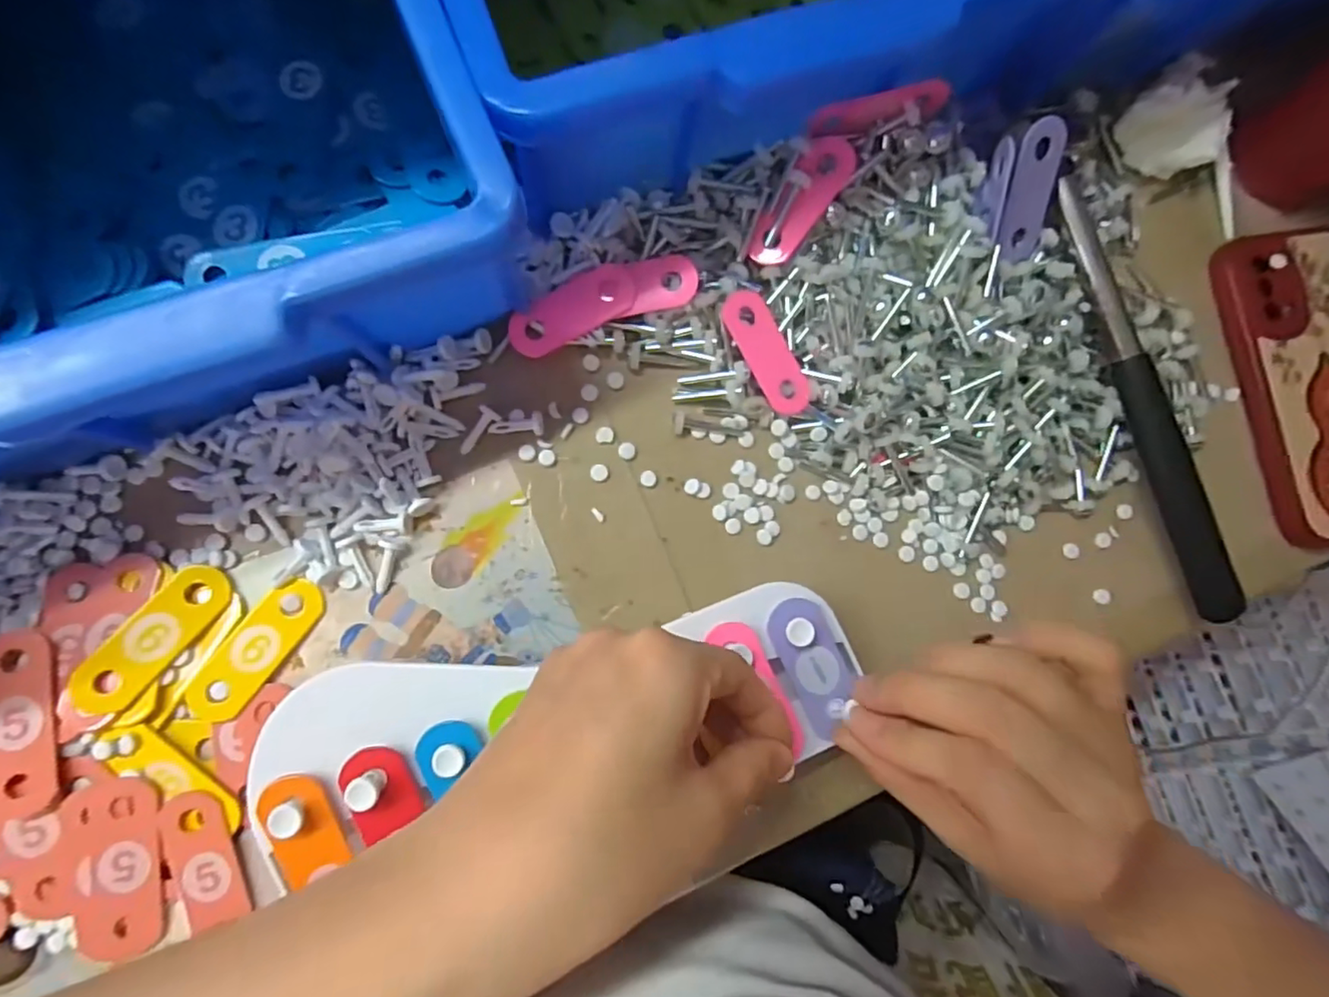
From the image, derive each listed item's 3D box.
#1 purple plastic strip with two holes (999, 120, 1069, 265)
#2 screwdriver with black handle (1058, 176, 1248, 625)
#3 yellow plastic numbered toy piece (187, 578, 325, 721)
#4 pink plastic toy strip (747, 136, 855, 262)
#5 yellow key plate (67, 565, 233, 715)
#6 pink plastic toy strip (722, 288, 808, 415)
[{"bbox_3d":[0.164,-0.136,0.263,0.024,0.006,0.055,-9,124,-7],"label":"purple plastic strip with two holes"},{"bbox_3d":[0.225,-0.045,0.281,0.018,0.022,0.212,-20,89,-7],"label":"screwdriver with black handle"},{"bbox_3d":[-0.168,0.062,0.246,0.022,0.007,0.063,36,84,-3],"label":"yellow plastic numbered toy piece"},{"bbox_3d":[0.061,-0.131,0.263,0.022,0.007,0.060,32,103,0],"label":"pink plastic toy strip"},{"bbox_3d":[-0.205,0.055,0.237,0.025,0.004,0.064,38,71,-3],"label":"yellow key plate"},{"bbox_3d":[0.048,-0.067,0.270,0.023,0.004,0.059,-31,97,-19],"label":"pink plastic toy strip"}]

